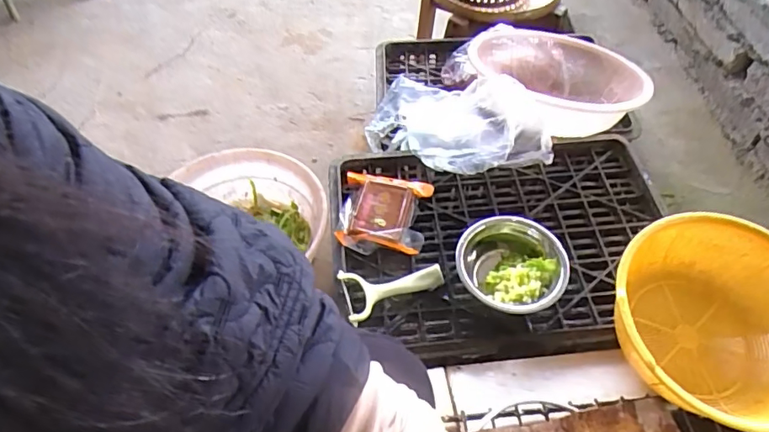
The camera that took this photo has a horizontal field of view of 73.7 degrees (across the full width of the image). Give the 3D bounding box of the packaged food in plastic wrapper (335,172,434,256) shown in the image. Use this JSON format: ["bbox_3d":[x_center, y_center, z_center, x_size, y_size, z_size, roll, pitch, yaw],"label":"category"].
[{"bbox_3d":[0.001,-0.006,0.742,0.127,0.036,0.145,4,52,5],"label":"packaged food in plastic wrapper"}]

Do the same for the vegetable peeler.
[{"bbox_3d":[0.010,0.089,0.676,0.130,0.021,0.058,-14,53,-9],"label":"vegetable peeler"}]

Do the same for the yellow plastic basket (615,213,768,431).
[{"bbox_3d":[0.369,0.128,0.579,0.219,0.124,0.222,-1,52,1],"label":"yellow plastic basket"}]

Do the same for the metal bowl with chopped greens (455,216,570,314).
[{"bbox_3d":[0.164,0.069,0.666,0.136,0.051,0.129,-1,52,1],"label":"metal bowl with chopped greens"}]

